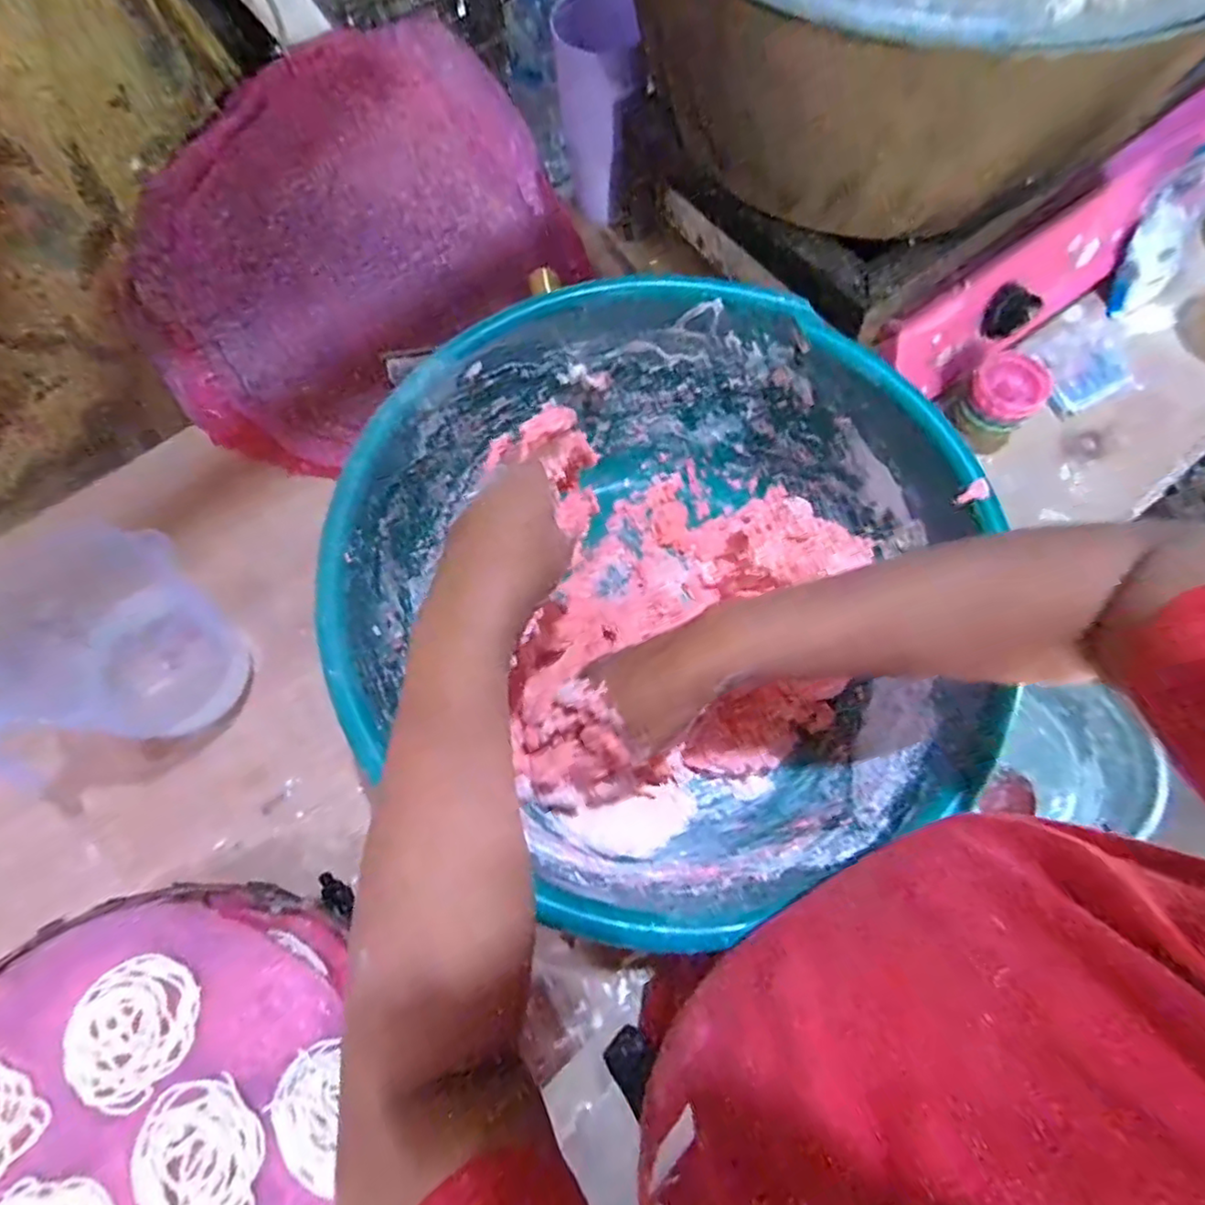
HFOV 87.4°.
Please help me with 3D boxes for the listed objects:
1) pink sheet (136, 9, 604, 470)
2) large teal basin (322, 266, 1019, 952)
[{"bbox_3d":[-0.231,-0.349,0.621,0.164,0.214,0.444,42,76,14],"label":"pink sheet"},{"bbox_3d":[0.047,-0.011,0.475,0.407,0.177,0.396,0,71,1],"label":"large teal basin"}]

